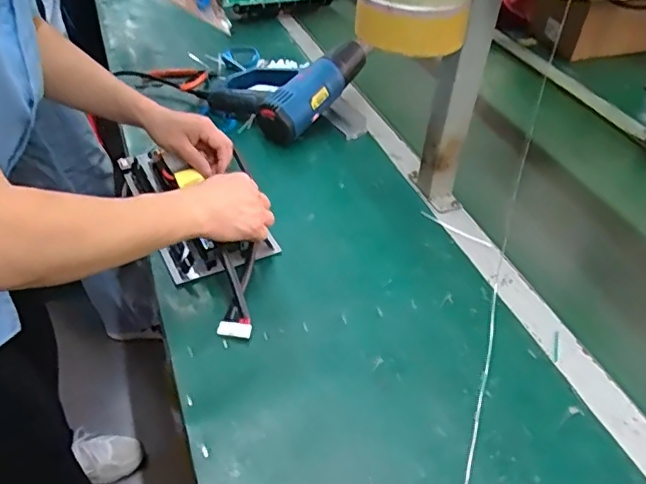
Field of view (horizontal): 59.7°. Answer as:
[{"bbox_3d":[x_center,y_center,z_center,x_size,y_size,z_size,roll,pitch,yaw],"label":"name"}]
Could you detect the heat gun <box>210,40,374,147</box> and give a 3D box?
[{"bbox_3d":[-0.066,-0.263,0.971,0.211,0.087,0.222,12,44,31],"label":"heat gun"}]

